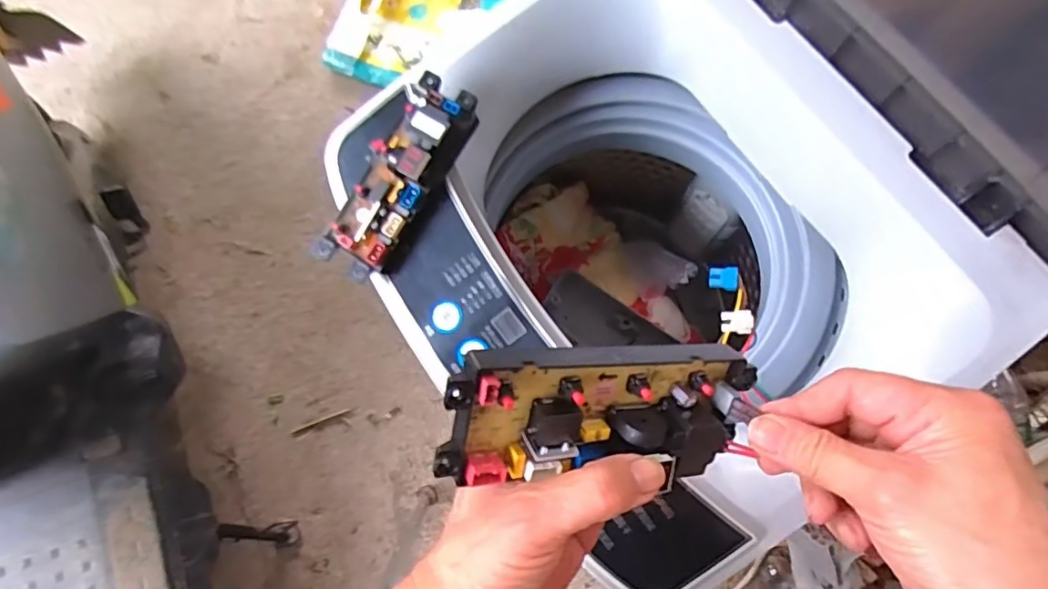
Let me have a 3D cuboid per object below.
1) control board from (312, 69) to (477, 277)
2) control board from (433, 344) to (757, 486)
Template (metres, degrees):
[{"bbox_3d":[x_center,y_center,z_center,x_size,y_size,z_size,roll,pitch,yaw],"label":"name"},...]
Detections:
[{"bbox_3d":[-0.097,-0.089,0.437,0.065,0.040,0.162,34,92,6],"label":"control board"},{"bbox_3d":[0.038,0.053,0.270,0.155,0.036,0.063,-1,107,-22],"label":"control board"}]

